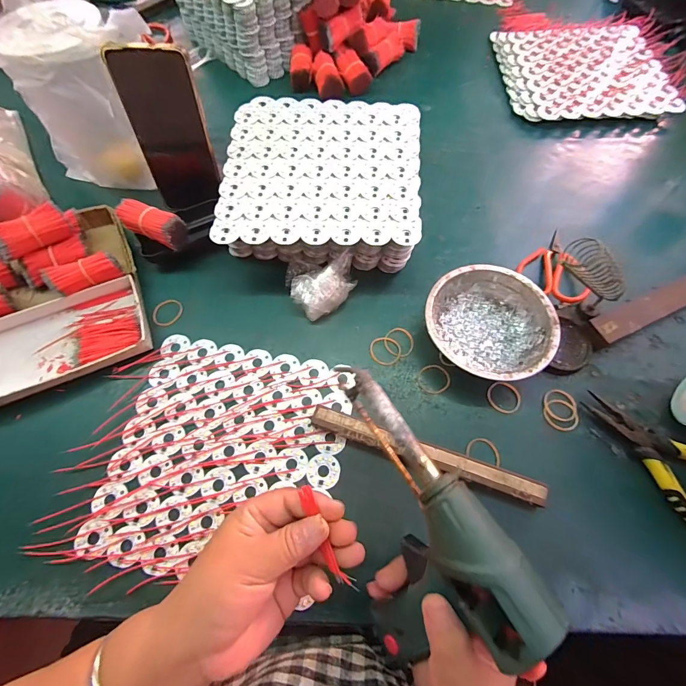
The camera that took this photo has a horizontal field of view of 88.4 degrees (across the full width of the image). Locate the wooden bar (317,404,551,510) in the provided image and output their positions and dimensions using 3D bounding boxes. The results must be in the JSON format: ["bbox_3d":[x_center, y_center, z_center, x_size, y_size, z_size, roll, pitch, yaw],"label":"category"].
[{"bbox_3d":[0.074,0.103,0.327,0.213,0.018,0.020,17,67,8],"label":"wooden bar"}]

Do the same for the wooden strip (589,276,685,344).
[{"bbox_3d":[0.355,-0.047,0.389,0.197,0.021,0.031,-23,68,-10],"label":"wooden strip"}]

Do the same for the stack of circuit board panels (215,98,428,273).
[{"bbox_3d":[-0.023,-0.191,0.432,0.214,0.067,0.226,3,66,1],"label":"stack of circuit board panels"}]

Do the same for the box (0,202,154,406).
[{"bbox_3d":[-0.327,-0.057,0.374,0.190,0.057,0.210,-21,67,-10],"label":"box"}]

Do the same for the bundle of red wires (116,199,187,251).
[{"bbox_3d":[-0.214,-0.134,0.393,0.068,0.039,0.031,23,67,-5],"label":"bundle of red wires"}]

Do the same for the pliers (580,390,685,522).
[{"bbox_3d":[0.300,0.104,0.328,0.063,0.015,0.146,-34,70,-14],"label":"pliers"}]

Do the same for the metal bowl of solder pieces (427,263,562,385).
[{"bbox_3d":[0.148,-0.017,0.367,0.123,0.041,0.123,0,66,0],"label":"metal bowl of solder pieces"}]

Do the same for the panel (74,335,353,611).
[{"bbox_3d":[-0.109,0.101,0.335,0.205,0.007,0.209,10,66,4],"label":"panel"}]

